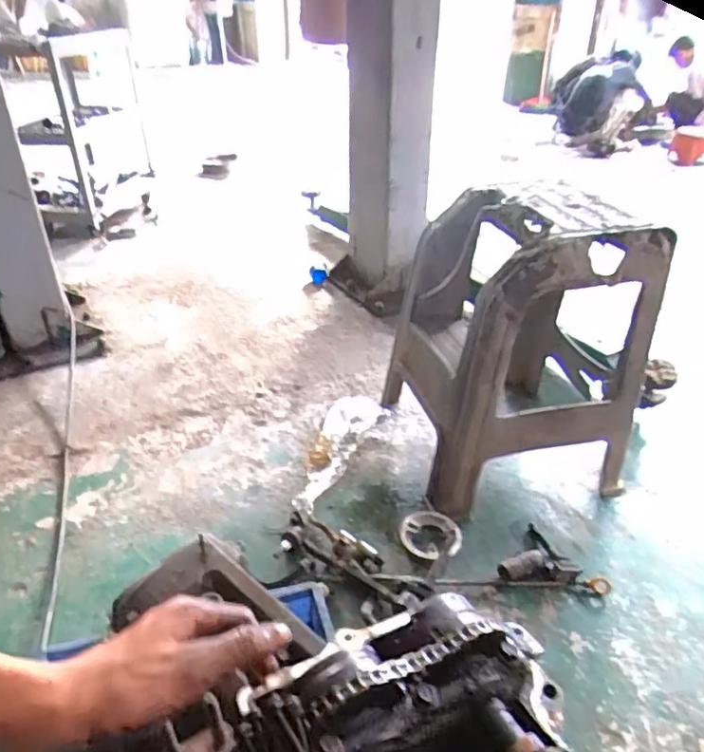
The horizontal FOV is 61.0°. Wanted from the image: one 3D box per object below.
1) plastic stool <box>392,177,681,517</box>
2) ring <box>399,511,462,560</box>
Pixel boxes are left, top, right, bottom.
[{"bbox_3d":[0.353,-0.089,1.356,0.450,0.582,0.486,-8,34,-13],"label":"plastic stool"},{"bbox_3d":[0.162,0.329,1.231,0.125,0.033,0.106,13,37,13],"label":"ring"}]

